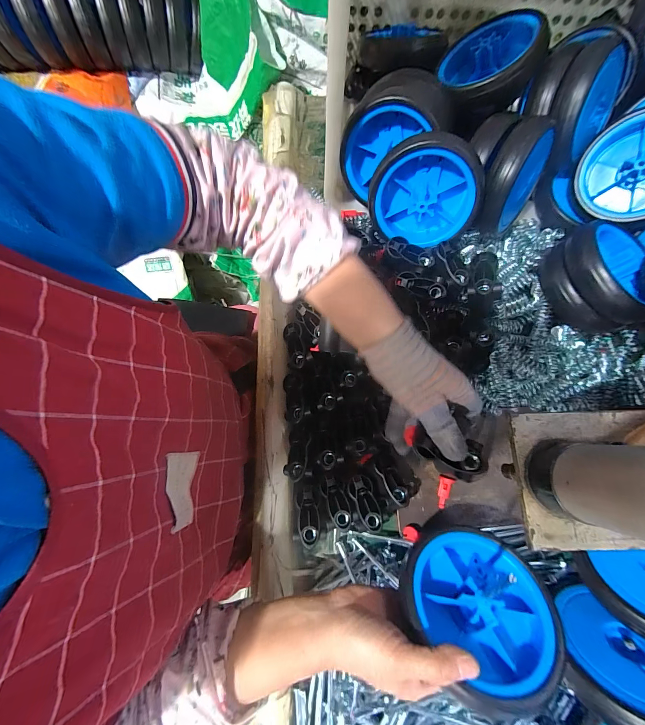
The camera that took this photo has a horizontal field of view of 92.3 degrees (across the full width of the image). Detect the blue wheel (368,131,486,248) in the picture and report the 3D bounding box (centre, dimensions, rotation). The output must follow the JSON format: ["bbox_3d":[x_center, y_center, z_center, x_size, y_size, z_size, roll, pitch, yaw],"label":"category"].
[{"bbox_3d":[0.128,-0.204,0.385,0.130,0.126,0.042,15,58,-4],"label":"blue wheel"}]

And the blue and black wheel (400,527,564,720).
[{"bbox_3d":[0.142,0.223,0.285,0.128,0.038,0.128,-16,43,-17],"label":"blue and black wheel"}]

